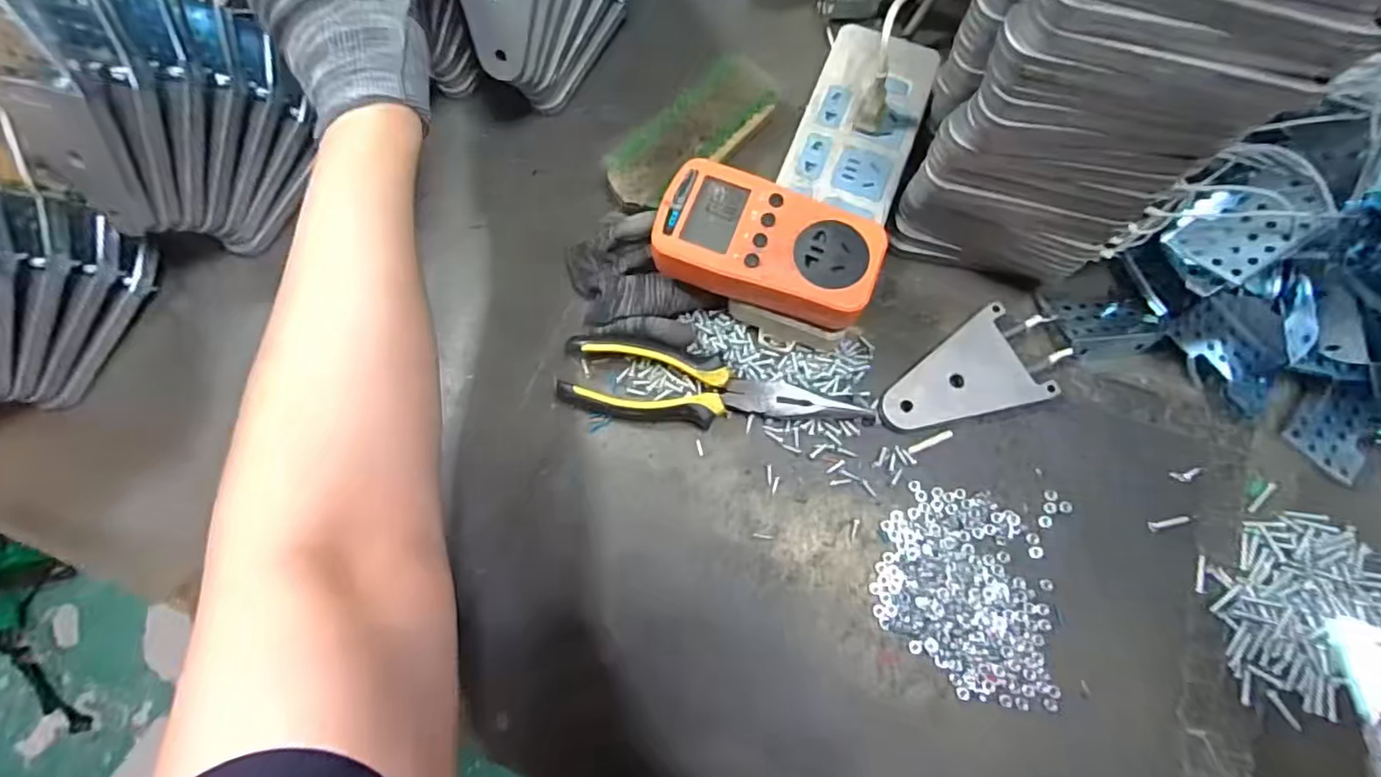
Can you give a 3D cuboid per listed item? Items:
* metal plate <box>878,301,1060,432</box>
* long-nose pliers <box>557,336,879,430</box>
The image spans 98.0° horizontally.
[{"bbox_3d":[0.167,-0.004,0.377,0.098,0.006,0.063,-27,74,-3],"label":"metal plate"},{"bbox_3d":[0.017,0.001,0.381,0.195,0.017,0.048,7,76,5],"label":"long-nose pliers"}]

